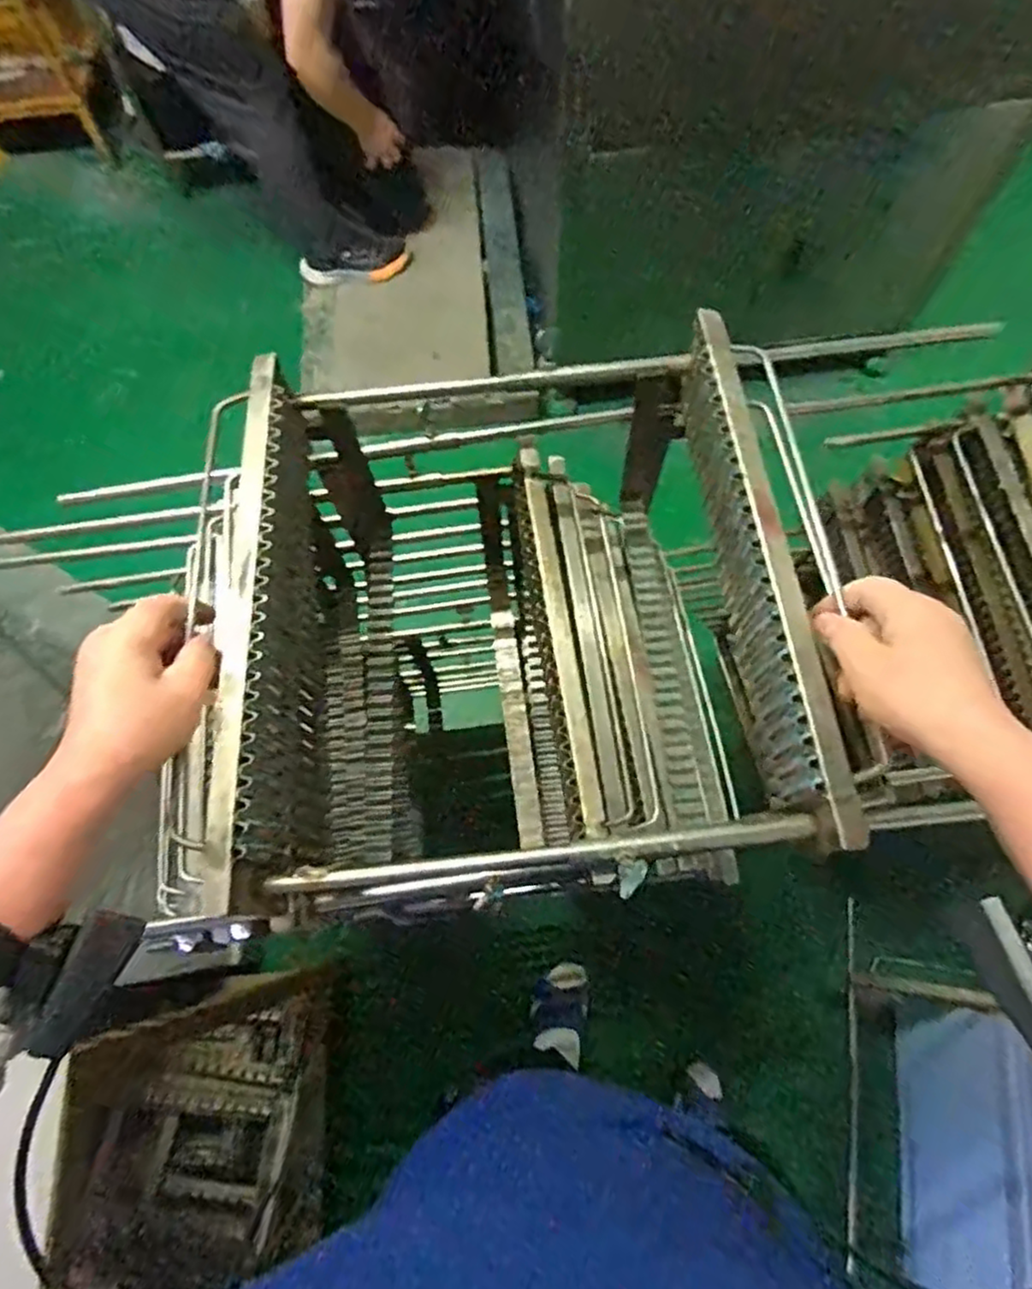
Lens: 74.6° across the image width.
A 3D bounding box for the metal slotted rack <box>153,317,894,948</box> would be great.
[{"bbox_3d":[-0.013,0.013,0.629,0.443,0.366,0.436,-1,70,2],"label":"metal slotted rack"}]

